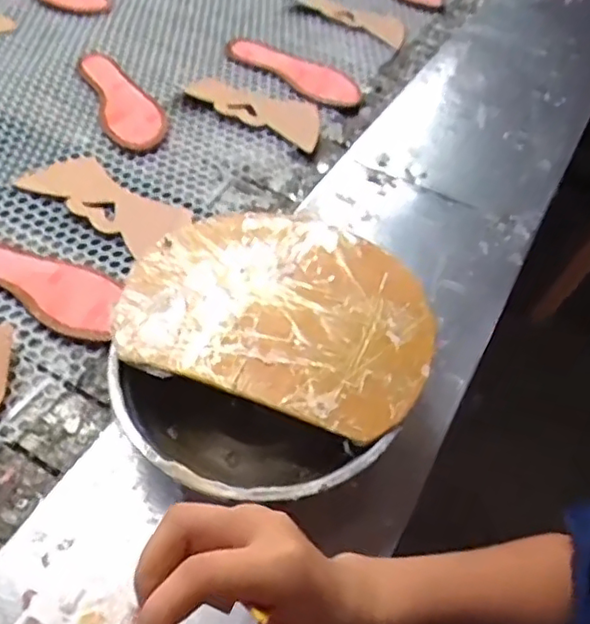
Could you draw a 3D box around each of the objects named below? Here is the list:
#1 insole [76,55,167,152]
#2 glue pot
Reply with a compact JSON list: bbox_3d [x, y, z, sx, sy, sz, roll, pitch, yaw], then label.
[{"bbox_3d":[-0.222,-0.279,0.814,0.078,0.016,0.217,-20,58,-11],"label":"insole"},{"bbox_3d":[-0.018,0.033,0.501,0.229,0.086,0.251,-2,53,3],"label":"glue pot"}]

